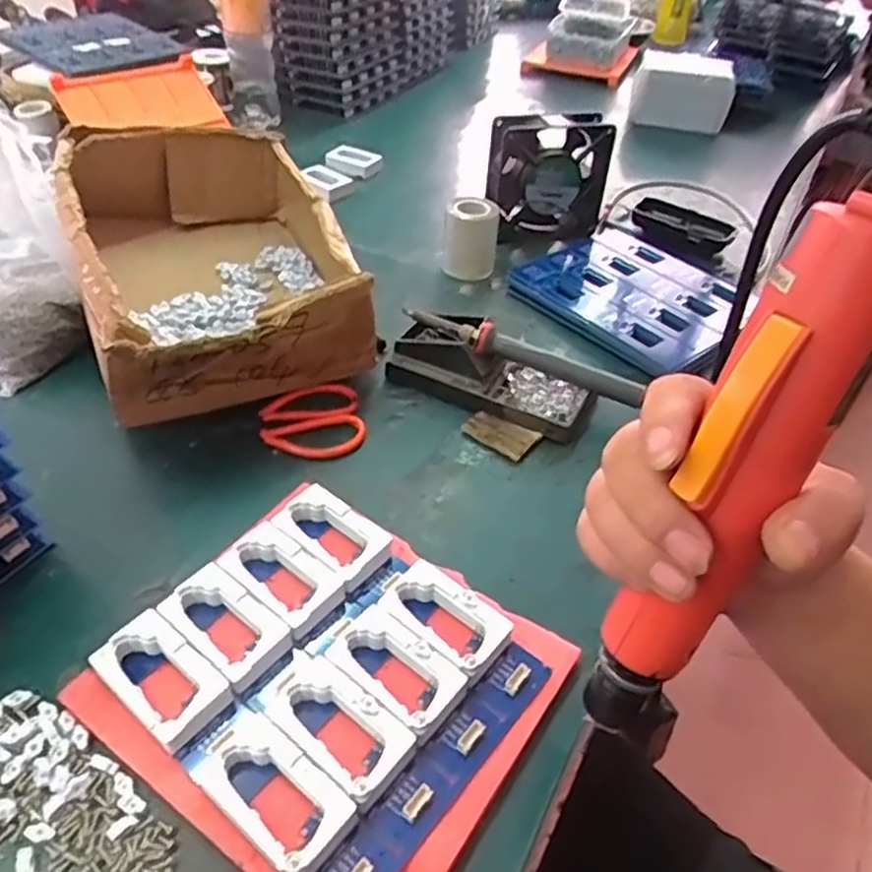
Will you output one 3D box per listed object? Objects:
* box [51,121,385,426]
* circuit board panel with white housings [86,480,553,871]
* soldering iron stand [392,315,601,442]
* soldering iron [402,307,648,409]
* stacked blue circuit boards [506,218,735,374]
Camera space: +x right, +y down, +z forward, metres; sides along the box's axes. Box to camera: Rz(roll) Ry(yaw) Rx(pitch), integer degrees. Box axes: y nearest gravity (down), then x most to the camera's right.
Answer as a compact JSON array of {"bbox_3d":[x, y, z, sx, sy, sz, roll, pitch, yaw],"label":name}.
[{"bbox_3d":[-0.179,-0.136,0.586,0.202,0.128,0.282,-13,45,-18],"label":"box"},{"bbox_3d":[-0.059,0.125,0.384,0.185,0.030,0.161,31,49,26],"label":"circuit board panel with white housings"},{"bbox_3d":[0.044,-0.049,0.565,0.160,0.042,0.064,22,45,19],"label":"soldering iron stand"},{"bbox_3d":[0.067,-0.065,0.561,0.189,0.032,0.020,20,45,16],"label":"soldering iron"},{"bbox_3d":[0.186,-0.142,0.680,0.194,0.030,0.173,34,50,28],"label":"stacked blue circuit boards"}]

